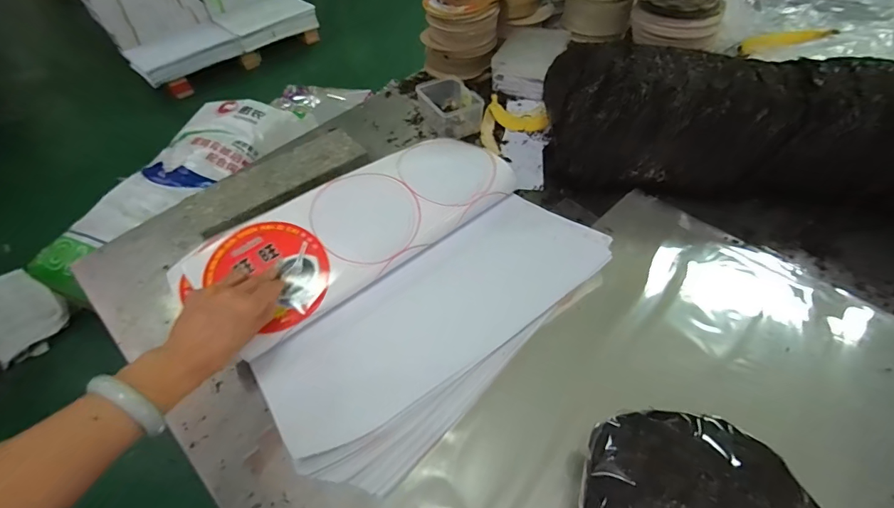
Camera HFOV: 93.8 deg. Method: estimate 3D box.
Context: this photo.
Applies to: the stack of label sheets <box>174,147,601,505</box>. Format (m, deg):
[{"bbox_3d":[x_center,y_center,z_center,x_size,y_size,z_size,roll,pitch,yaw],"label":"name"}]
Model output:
[{"bbox_3d":[-0.050,0.019,0.540,0.471,0.079,0.347,-37,58,-23],"label":"stack of label sheets"}]

